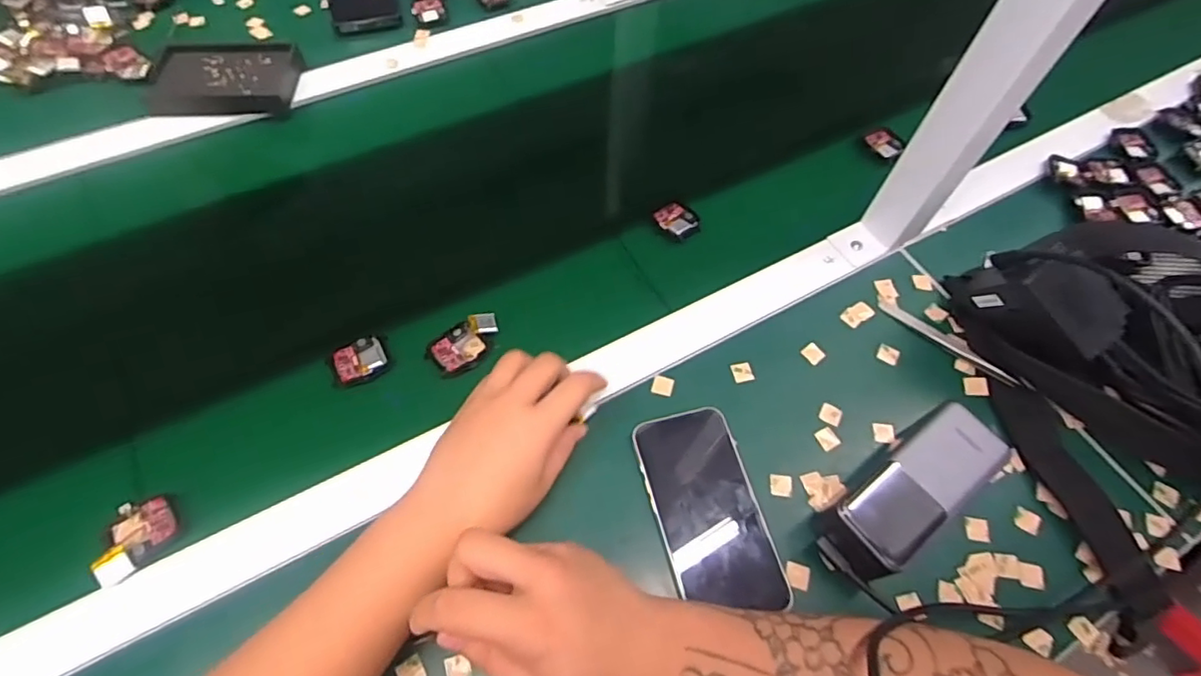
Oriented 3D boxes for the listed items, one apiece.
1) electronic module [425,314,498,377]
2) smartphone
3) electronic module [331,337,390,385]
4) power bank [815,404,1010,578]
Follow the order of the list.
[{"bbox_3d":[-0.107,0.004,0.469,0.058,0.011,0.040,-33,68,-20],"label":"electronic module"},{"bbox_3d":[0.076,0.118,0.408,0.072,0.017,0.135,-12,62,-11],"label":"smartphone"},{"bbox_3d":[-0.188,0.018,0.459,0.040,0.005,0.035,-25,65,-17],"label":"electronic module"},{"bbox_3d":[0.210,0.106,0.403,0.133,0.054,0.051,-33,68,-20],"label":"power bank"}]

